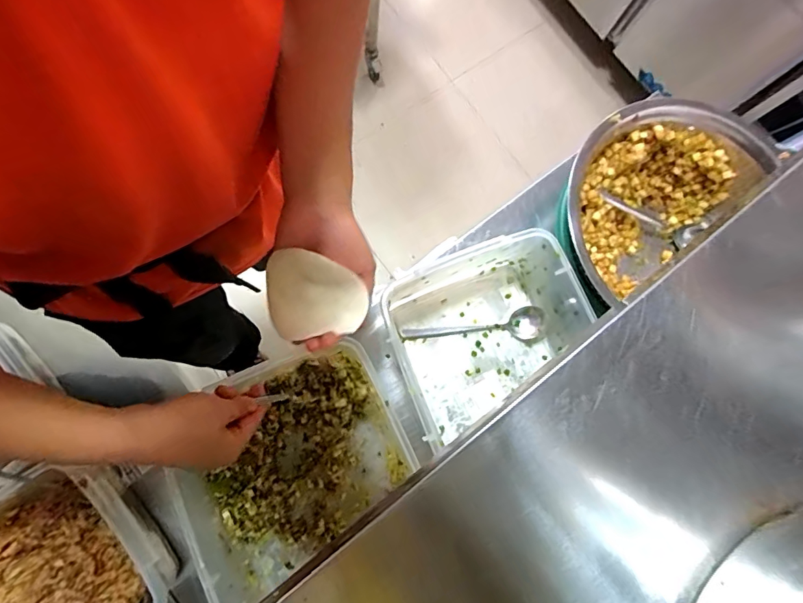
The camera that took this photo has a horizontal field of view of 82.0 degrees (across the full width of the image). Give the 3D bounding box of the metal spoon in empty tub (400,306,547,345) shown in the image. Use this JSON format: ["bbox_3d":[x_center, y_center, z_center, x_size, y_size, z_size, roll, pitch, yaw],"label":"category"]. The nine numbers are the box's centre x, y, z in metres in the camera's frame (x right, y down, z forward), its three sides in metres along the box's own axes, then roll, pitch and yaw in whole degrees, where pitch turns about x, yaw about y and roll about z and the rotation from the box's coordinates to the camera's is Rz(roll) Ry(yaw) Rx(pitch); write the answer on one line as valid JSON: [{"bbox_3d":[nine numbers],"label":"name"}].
[{"bbox_3d":[0.103,0.046,0.638,0.197,0.026,0.049,-11,79,-3],"label":"metal spoon in empty tub"}]

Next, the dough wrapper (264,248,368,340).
[{"bbox_3d":[-0.084,-0.009,0.433,0.091,0.015,0.079,-11,104,7],"label":"dough wrapper"}]

